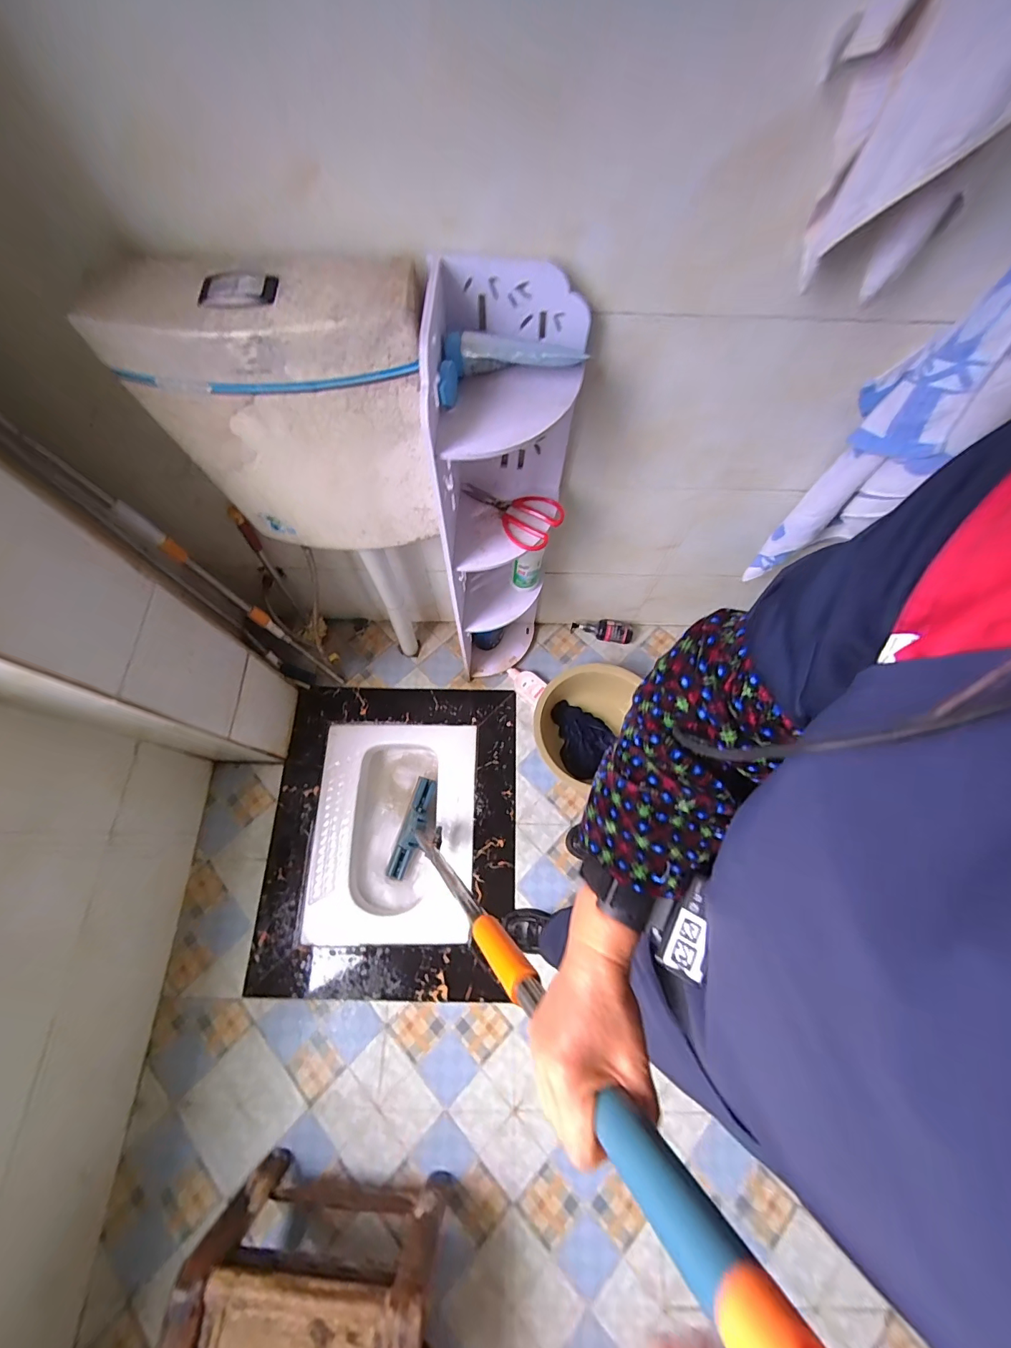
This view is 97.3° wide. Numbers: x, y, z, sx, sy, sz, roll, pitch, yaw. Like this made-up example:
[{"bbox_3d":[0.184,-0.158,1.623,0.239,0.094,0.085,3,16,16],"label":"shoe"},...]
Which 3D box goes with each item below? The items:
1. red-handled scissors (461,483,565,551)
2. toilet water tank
[{"bbox_3d":[0.012,-0.303,0.815,0.181,0.030,0.115,31,73,11],"label":"red-handled scissors"},{"bbox_3d":[-0.279,-0.345,0.647,0.365,0.369,0.133,6,70,2],"label":"toilet water tank"}]

